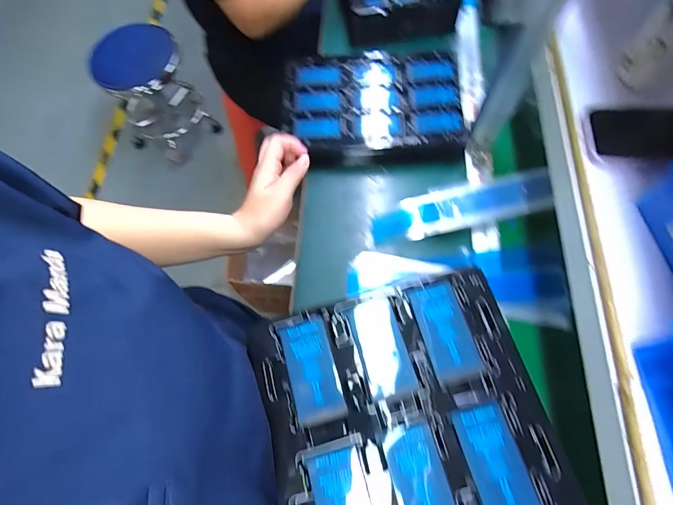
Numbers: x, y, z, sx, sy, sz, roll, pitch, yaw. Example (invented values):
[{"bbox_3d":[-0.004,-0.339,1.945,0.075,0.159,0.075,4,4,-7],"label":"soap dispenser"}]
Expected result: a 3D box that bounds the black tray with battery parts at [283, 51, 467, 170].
[{"bbox_3d":[0.064,-0.281,0.685,0.332,0.057,0.240,-4,69,1],"label":"black tray with battery parts"}]

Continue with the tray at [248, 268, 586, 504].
[{"bbox_3d":[0.068,0.184,0.276,0.222,0.027,0.320,-15,69,-3],"label":"tray"}]

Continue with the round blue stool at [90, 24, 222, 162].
[{"bbox_3d":[-0.737,-0.626,1.472,0.350,0.363,0.364,-1,69,2],"label":"round blue stool"}]

